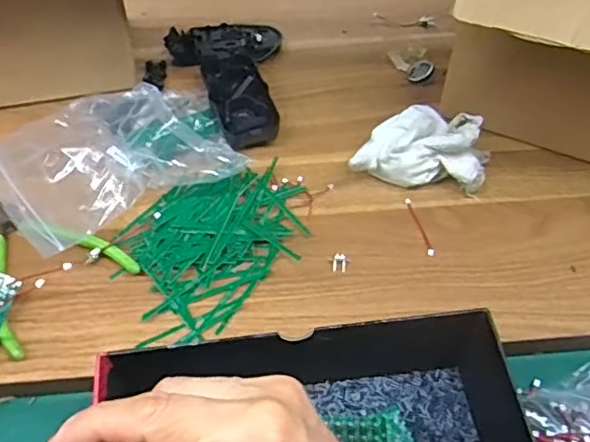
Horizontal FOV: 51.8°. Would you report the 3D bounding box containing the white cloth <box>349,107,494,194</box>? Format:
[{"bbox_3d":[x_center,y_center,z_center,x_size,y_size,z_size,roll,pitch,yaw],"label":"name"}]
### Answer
[{"bbox_3d":[0.106,-0.066,0.511,0.121,0.058,0.072,1,52,-1],"label":"white cloth"}]

